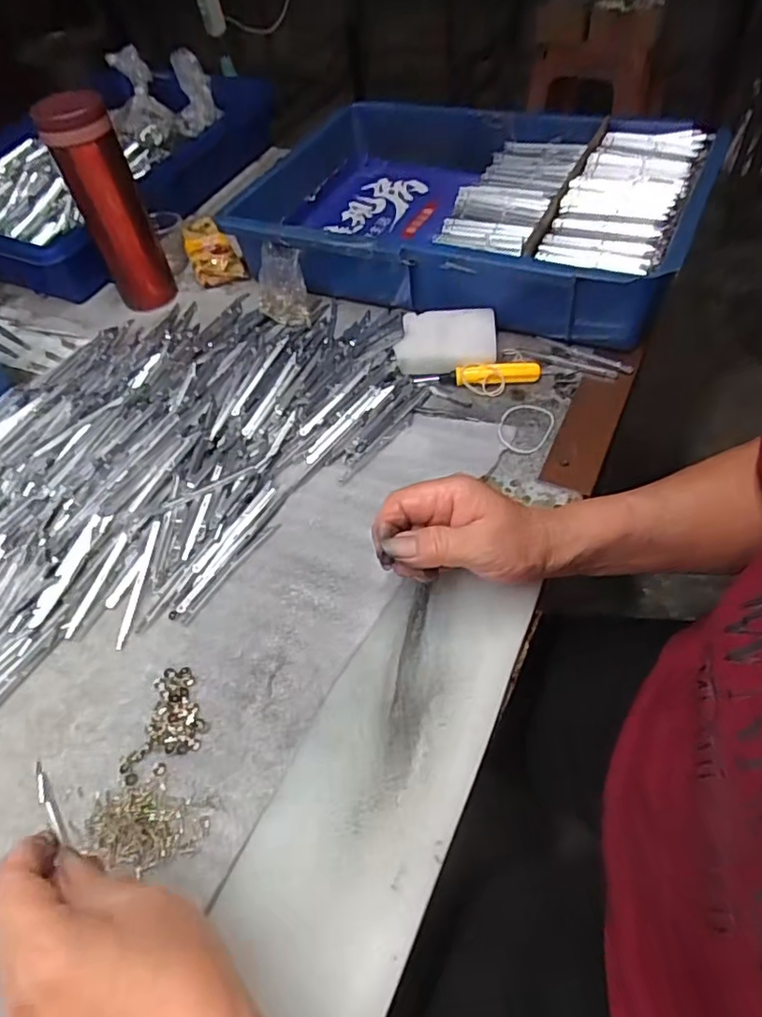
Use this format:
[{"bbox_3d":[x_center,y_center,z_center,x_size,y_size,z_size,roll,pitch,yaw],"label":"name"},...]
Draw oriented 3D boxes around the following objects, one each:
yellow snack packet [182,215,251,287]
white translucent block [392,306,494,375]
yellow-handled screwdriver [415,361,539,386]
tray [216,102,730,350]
[{"bbox_3d":[-0.193,-0.294,0.671,0.052,0.033,0.126,-23,53,-10],"label":"yellow snack packet"},{"bbox_3d":[0.057,-0.150,0.527,0.084,0.023,0.065,-2,52,6],"label":"white translucent block"},{"bbox_3d":[0.081,-0.115,0.504,0.104,0.014,0.017,-1,52,6],"label":"yellow-handled screwdriver"},{"bbox_3d":[0.082,-0.302,0.594,0.413,0.089,0.261,18,57,20],"label":"tray"}]

